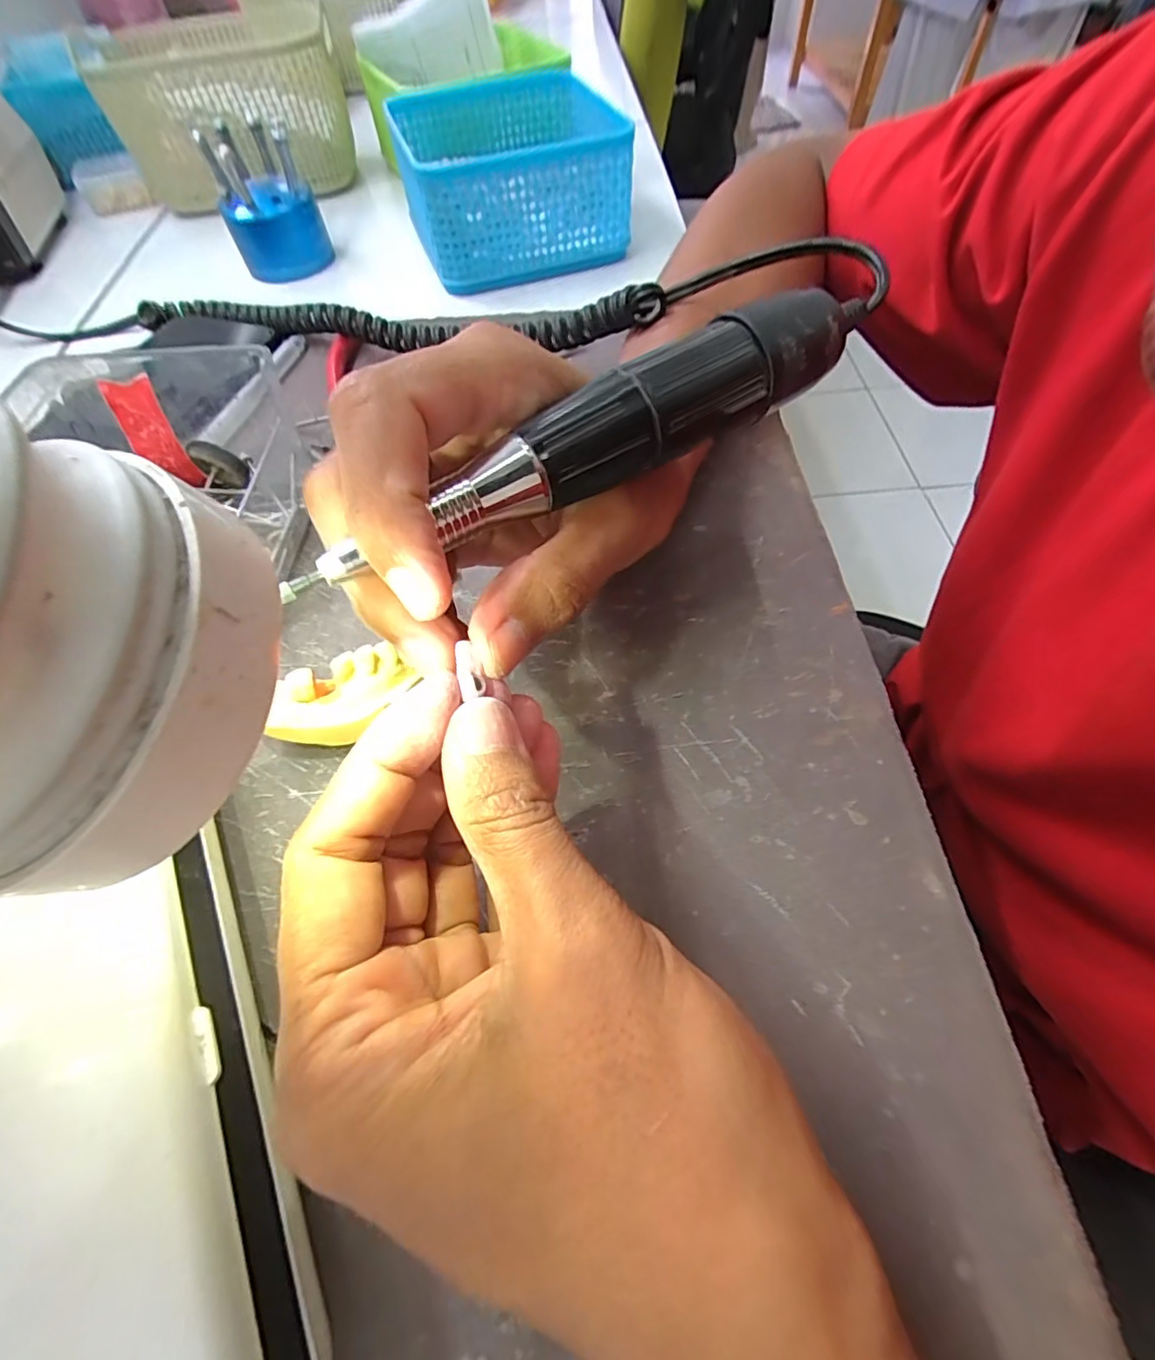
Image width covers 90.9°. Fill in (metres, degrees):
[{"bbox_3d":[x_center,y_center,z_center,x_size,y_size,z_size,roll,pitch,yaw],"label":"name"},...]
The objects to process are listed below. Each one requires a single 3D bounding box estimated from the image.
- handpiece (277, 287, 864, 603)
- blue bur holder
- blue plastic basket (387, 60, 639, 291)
[{"bbox_3d":[0.007,-0.060,0.139,0.157,0.019,0.019,-31,62,-14],"label":"handpiece"},{"bbox_3d":[-0.201,-0.309,0.367,0.057,0.066,0.057,-22,60,-9],"label":"blue bur holder"},{"bbox_3d":[-0.039,-0.329,0.372,0.139,0.063,0.134,-17,60,-7],"label":"blue plastic basket"}]

